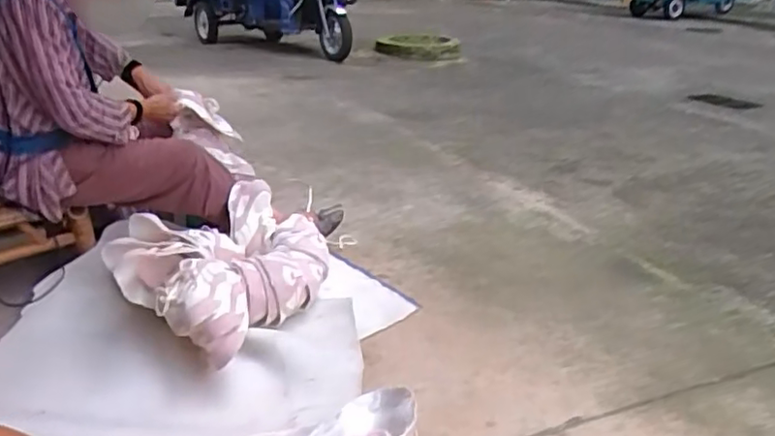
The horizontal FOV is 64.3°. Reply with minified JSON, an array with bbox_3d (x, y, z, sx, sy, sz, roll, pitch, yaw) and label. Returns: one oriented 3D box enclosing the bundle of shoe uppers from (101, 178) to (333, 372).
[{"bbox_3d":[-0.381,0.109,1.473,0.363,0.202,0.452,11,25,23],"label":"bundle of shoe uppers"}]

